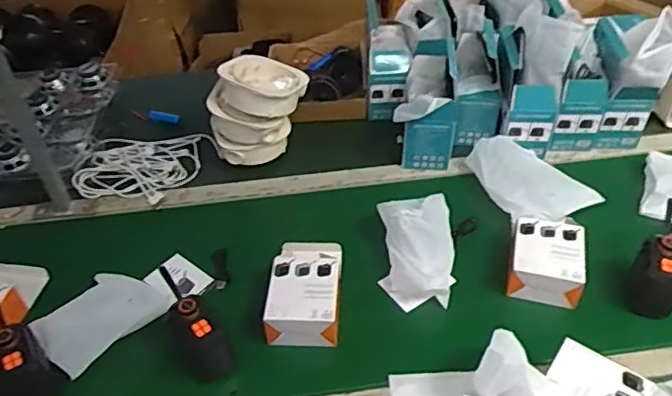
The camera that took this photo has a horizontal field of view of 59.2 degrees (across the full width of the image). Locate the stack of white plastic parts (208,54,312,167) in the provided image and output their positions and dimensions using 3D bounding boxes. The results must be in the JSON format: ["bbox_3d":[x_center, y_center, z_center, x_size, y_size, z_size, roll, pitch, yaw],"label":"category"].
[{"bbox_3d":[-0.136,-0.160,1.091,0.140,0.188,0.155,32,50,23],"label":"stack of white plastic parts"}]

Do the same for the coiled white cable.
[{"bbox_3d":[-0.359,-0.057,1.147,0.262,0.043,0.190,0,45,-6],"label":"coiled white cable"}]

